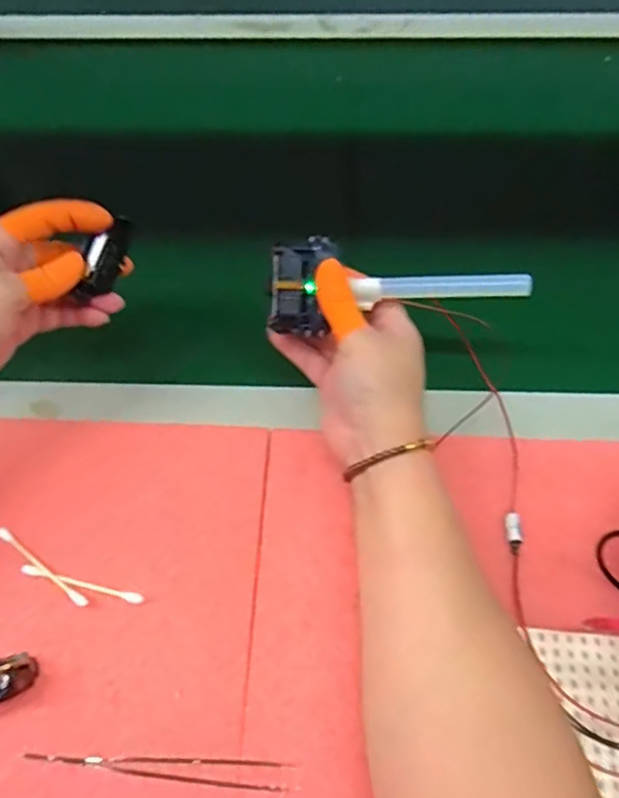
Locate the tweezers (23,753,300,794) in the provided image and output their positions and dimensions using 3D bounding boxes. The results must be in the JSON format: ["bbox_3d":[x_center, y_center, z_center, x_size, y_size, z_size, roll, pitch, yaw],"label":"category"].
[{"bbox_3d":[-0.071,0.177,0.292,0.129,0.004,0.012,3,60,3],"label":"tweezers"}]

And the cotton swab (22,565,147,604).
[{"bbox_3d":[-0.125,0.102,0.334,0.071,0.004,0.006,12,61,8],"label":"cotton swab"}]

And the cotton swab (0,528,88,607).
[{"bbox_3d":[-0.150,0.093,0.339,0.069,0.004,0.006,31,65,18],"label":"cotton swab"}]

